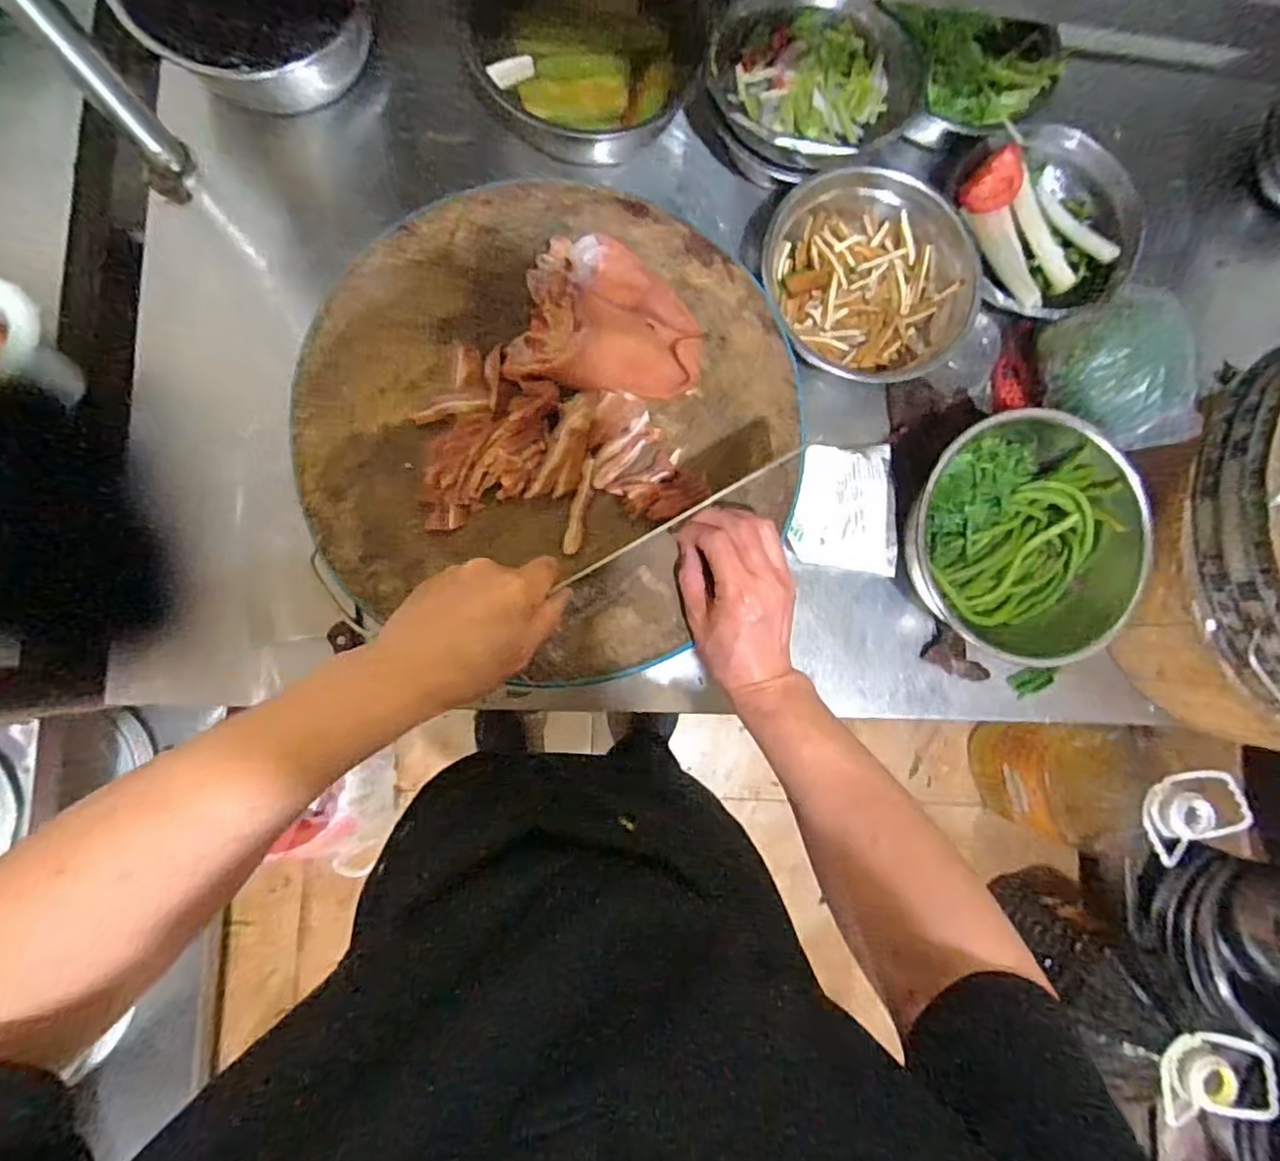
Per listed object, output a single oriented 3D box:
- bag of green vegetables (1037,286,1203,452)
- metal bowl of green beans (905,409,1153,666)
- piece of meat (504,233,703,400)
[{"bbox_3d":[0.477,-0.205,0.641,0.113,0.076,0.156,-15,87,-5],"label":"bag of green vegetables"},{"bbox_3d":[0.380,-0.034,0.649,0.208,0.095,0.245,-28,88,-6],"label":"metal bowl of green beans"},{"bbox_3d":[-0.025,-0.211,0.515,0.145,0.033,0.124,3,85,-4],"label":"piece of meat"}]

